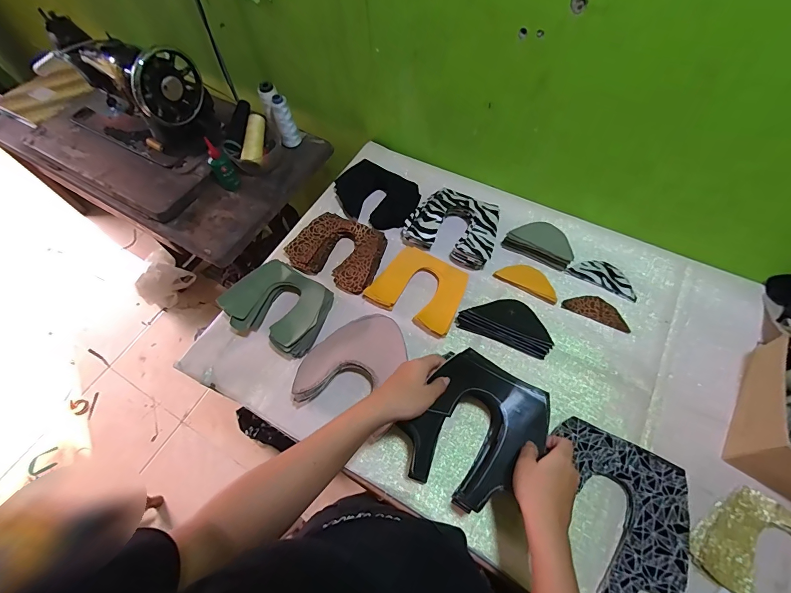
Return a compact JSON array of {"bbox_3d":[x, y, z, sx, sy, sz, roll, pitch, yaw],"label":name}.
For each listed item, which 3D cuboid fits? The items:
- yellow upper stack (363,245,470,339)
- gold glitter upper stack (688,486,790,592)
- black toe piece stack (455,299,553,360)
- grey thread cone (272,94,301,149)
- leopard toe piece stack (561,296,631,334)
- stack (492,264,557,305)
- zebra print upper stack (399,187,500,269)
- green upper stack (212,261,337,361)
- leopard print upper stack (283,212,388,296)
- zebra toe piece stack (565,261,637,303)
[{"bbox_3d":[0.043,-0.014,0.649,0.153,0.023,0.128,27,67,16],"label":"yellow upper stack"},{"bbox_3d":[0.464,0.317,0.440,0.171,0.026,0.125,30,67,17],"label":"gold glitter upper stack"},{"bbox_3d":[0.181,0.039,0.605,0.149,0.035,0.074,20,65,13],"label":"black toe piece stack"},{"bbox_3d":[-0.245,-0.387,0.816,0.042,0.108,0.038,-10,62,-2],"label":"grey thread cone"},{"bbox_3d":[0.341,0.021,0.625,0.106,0.004,0.046,24,66,15],"label":"leopard toe piece stack"},{"bbox_3d":[0.233,-0.030,0.649,0.109,0.013,0.042,29,67,17],"label":"stack"},{"bbox_3d":[0.107,-0.131,0.692,0.164,0.051,0.131,20,65,13],"label":"zebra print upper stack"},{"bbox_3d":[-0.194,0.017,0.632,0.163,0.060,0.136,23,66,14],"label":"green upper stack"},{"bbox_3d":[-0.106,-0.086,0.693,0.164,0.031,0.132,20,65,13],"label":"leopard print upper stack"},{"bbox_3d":[0.367,-0.038,0.648,0.113,0.006,0.051,27,67,16],"label":"zebra toe piece stack"}]

